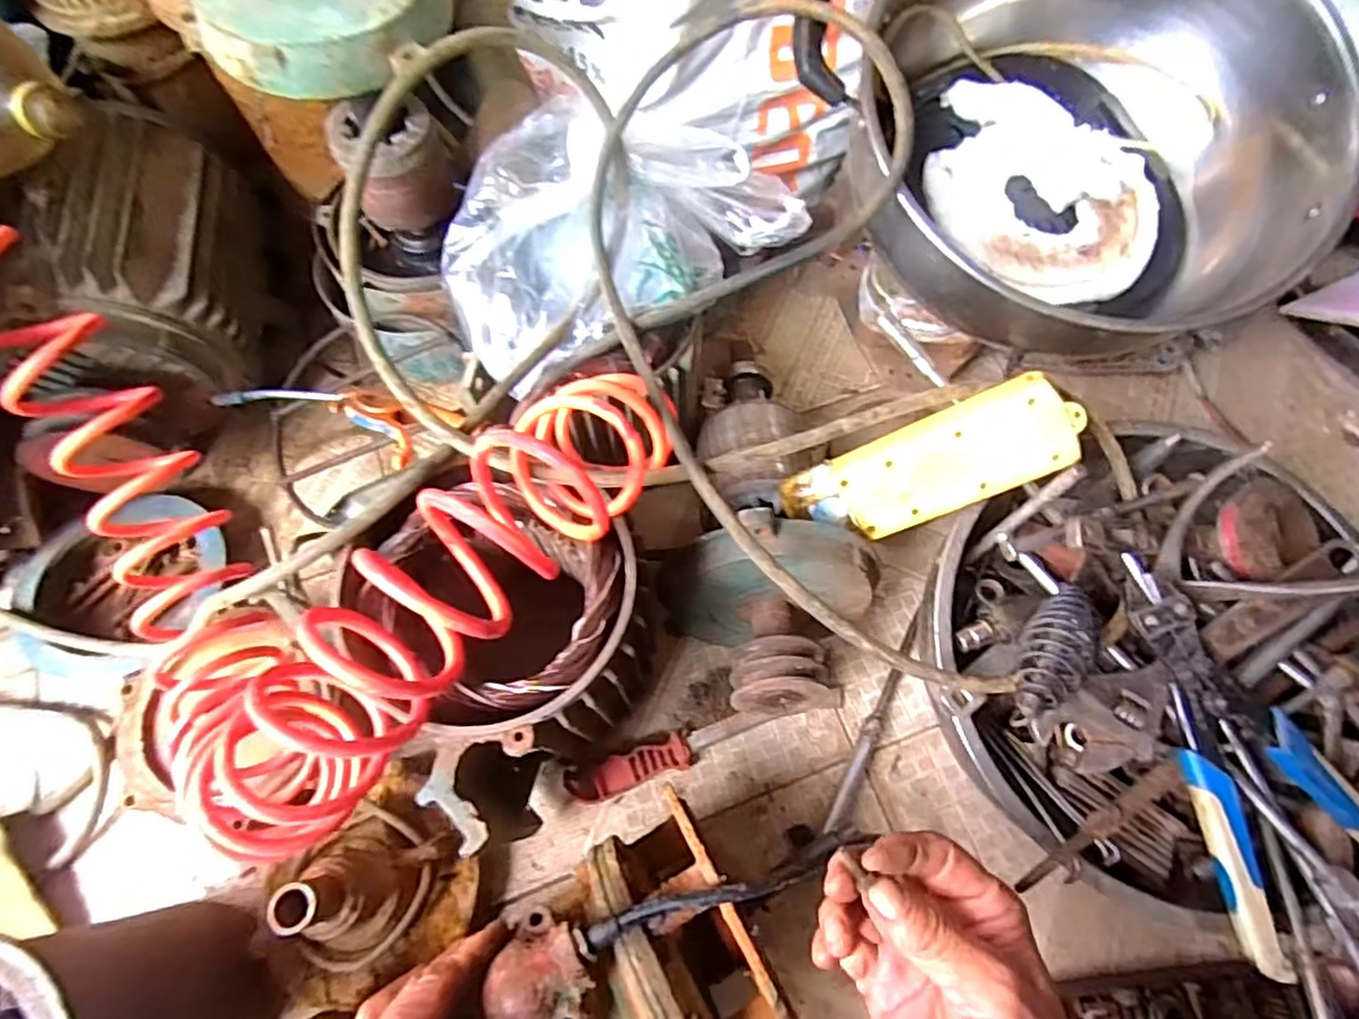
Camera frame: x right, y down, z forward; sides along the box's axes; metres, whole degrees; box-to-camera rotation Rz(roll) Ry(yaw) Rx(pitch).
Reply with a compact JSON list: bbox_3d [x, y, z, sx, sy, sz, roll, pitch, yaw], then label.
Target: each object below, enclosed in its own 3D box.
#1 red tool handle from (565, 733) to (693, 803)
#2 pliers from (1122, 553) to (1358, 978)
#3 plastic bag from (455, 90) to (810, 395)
[{"bbox_3d":[-0.038,0.199,0.511,0.094,0.020,0.027,-18,70,-7],"label":"red tool handle"},{"bbox_3d":[0.337,0.130,0.383,0.103,0.017,0.222,-7,69,-3],"label":"pliers"},{"bbox_3d":[-0.049,-0.212,0.489,0.273,0.075,0.167,-41,74,-15],"label":"plastic bag"}]

